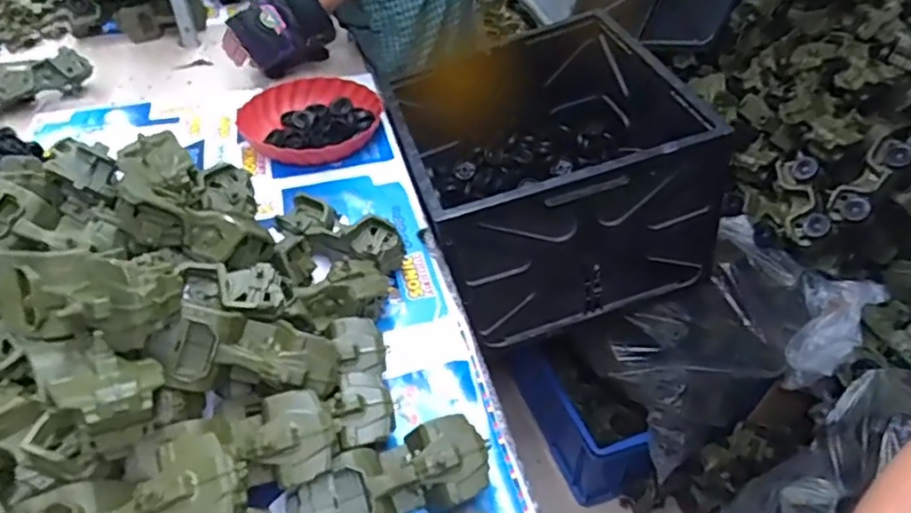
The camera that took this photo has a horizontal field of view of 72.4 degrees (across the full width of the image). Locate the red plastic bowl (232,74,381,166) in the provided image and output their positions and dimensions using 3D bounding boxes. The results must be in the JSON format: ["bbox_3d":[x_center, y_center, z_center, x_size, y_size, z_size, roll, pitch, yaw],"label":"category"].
[{"bbox_3d":[-0.253,-0.247,1.103,0.243,0.060,0.246,0,43,0],"label":"red plastic bowl"}]

